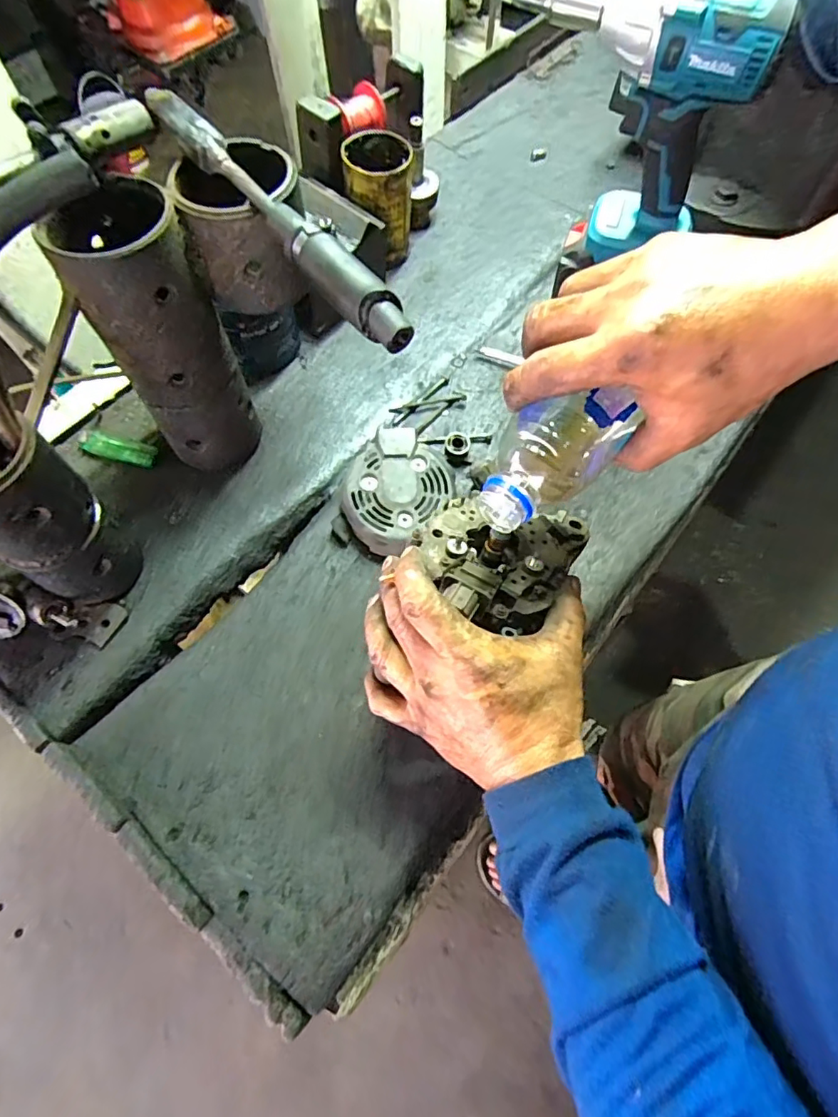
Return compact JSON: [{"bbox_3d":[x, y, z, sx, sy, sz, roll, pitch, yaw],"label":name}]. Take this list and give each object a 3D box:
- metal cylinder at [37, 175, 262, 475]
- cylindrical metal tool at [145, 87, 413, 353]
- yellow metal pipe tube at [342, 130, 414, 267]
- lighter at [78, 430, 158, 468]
[{"bbox_3d":[-0.203,-0.177,0.461,0.086,0.226,0.096,-18,66,-7],"label":"metal cylinder"},{"bbox_3d":[-0.092,-0.221,0.346,0.026,0.035,0.257,-37,70,-15],"label":"cylindrical metal tool"},{"bbox_3d":[-0.046,-0.406,0.630,0.075,0.117,0.074,0,65,1],"label":"yellow metal pipe tube"},{"bbox_3d":[-0.303,-0.111,0.547,0.083,0.007,0.027,14,66,8],"label":"lighter"}]

